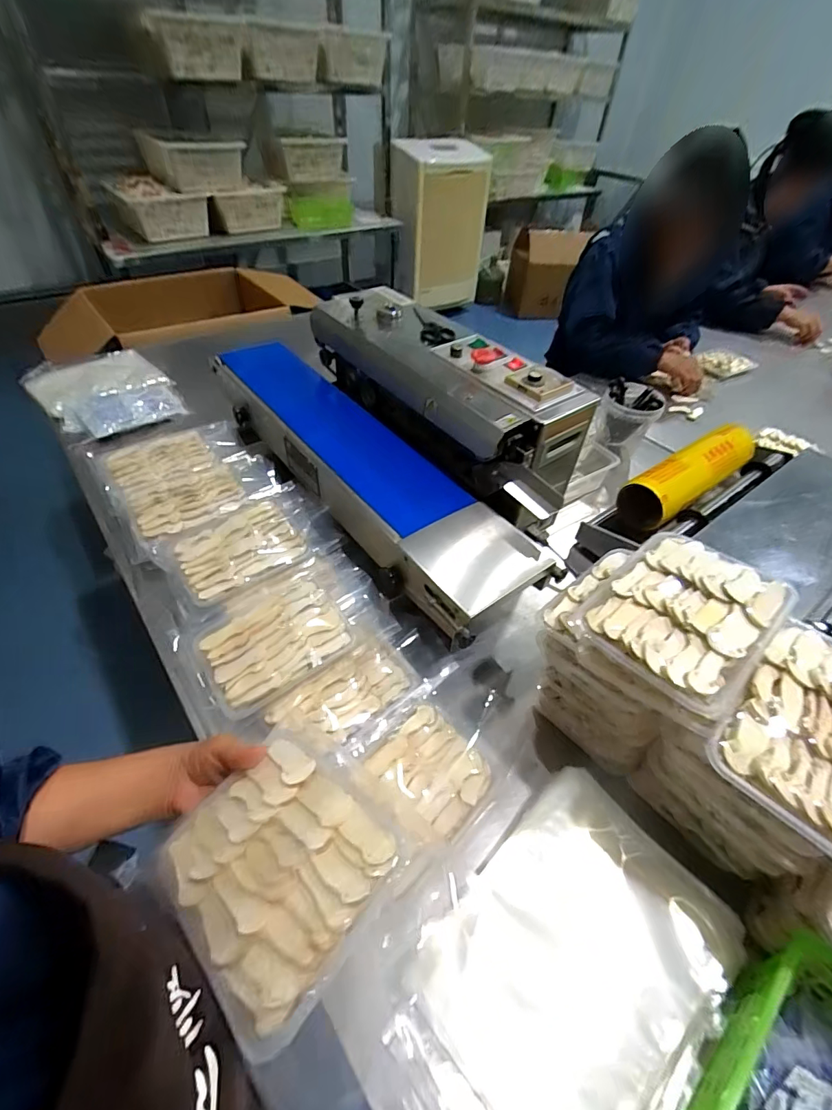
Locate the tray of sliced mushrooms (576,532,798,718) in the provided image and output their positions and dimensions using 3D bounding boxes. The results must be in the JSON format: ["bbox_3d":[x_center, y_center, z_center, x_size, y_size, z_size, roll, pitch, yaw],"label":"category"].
[{"bbox_3d":[0.255,0.050,0.426,0.174,0.037,0.135,-32,58,-30],"label":"tray of sliced mushrooms"}]

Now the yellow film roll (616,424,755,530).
[{"bbox_3d":[0.510,-0.150,0.840,0.335,0.079,0.090,-26,55,-26],"label":"yellow film roll"}]

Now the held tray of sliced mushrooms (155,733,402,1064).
[{"bbox_3d":[-0.106,0.213,0.327,0.175,0.015,0.131,17,50,42],"label":"held tray of sliced mushrooms"}]

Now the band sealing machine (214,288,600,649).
[{"bbox_3d":[-0.042,-0.232,0.782,0.358,0.235,0.765,-28,56,-27],"label":"band sealing machine"}]

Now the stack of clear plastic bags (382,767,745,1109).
[{"bbox_3d":[0.136,0.376,0.409,0.301,0.038,0.204,-32,58,-29],"label":"stack of clear plastic bags"}]

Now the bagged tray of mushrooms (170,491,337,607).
[{"bbox_3d":[-0.252,-0.024,0.698,0.244,0.036,0.156,-23,54,-24],"label":"bagged tray of mushrooms"}]

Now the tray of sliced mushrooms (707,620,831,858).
[{"bbox_3d":[0.336,0.142,0.367,0.126,0.033,0.175,38,55,26],"label":"tray of sliced mushrooms"}]

